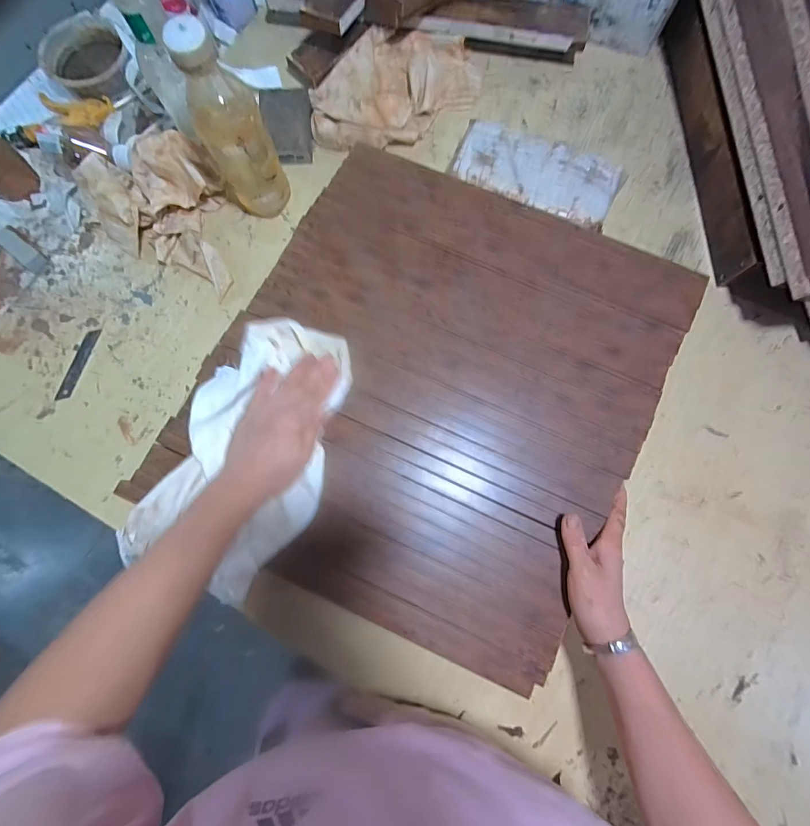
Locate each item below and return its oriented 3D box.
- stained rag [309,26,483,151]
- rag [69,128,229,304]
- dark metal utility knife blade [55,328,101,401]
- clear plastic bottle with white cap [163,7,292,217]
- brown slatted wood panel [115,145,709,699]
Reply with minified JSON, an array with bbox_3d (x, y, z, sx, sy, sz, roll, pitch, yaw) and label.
[{"bbox_3d":[-0.015,-0.474,0.551,0.261,0.044,0.154,-40,82,-7],"label":"stained rag"},{"bbox_3d":[-0.331,-0.264,0.495,0.203,0.069,0.188,-6,80,-2],"label":"rag"},{"bbox_3d":[-0.425,-0.064,0.492,0.019,0.004,0.099,17,80,3],"label":"dark metal utility knife blade"},{"bbox_3d":[-0.195,-0.318,0.428,0.073,0.207,0.076,-30,81,-6],"label":"clear plastic bottle with white cap"},{"bbox_3d":[0.030,-0.038,0.421,0.458,0.017,0.493,27,80,4],"label":"brown slatted wood panel"}]

